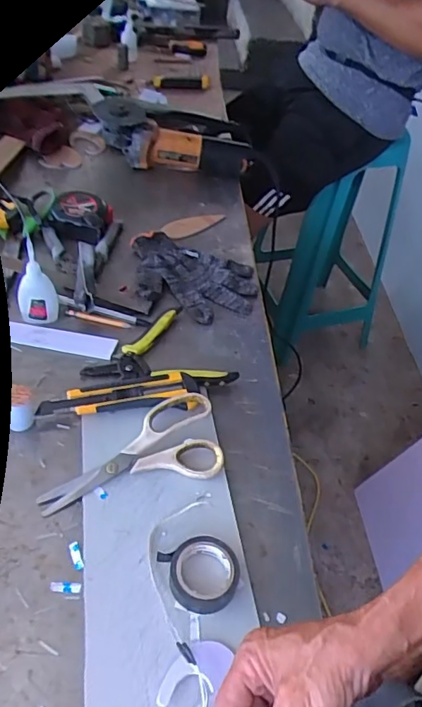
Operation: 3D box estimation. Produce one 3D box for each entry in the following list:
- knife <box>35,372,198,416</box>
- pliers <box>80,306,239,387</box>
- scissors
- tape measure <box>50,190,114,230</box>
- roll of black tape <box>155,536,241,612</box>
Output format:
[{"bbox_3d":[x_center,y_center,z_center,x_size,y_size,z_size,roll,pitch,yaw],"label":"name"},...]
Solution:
[{"bbox_3d":[-0.098,0.047,0.566,0.166,0.025,0.033,-8,47,-15],"label":"knife"},{"bbox_3d":[-0.068,0.006,0.615,0.152,0.019,0.136,-22,52,-26],"label":"pliers"},{"bbox_3d":[-0.079,0.094,0.520,0.174,0.029,0.086,-8,47,-15],"label":"scissors"},{"bbox_3d":[-0.187,-0.203,0.779,0.085,0.042,0.074,26,58,7],"label":"tape measure"},{"bbox_3d":[-0.007,0.183,0.445,0.060,0.018,0.062,4,45,-4],"label":"roll of black tape"}]

